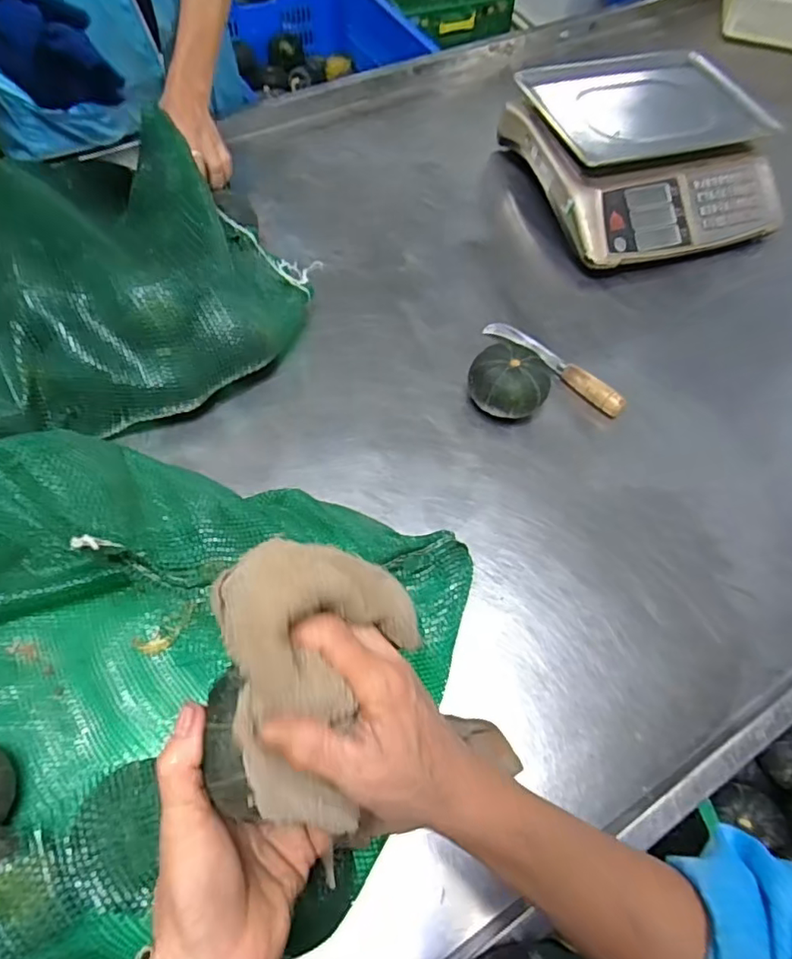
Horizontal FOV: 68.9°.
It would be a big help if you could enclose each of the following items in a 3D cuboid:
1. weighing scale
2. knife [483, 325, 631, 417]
[{"bbox_3d":[0.365,-0.507,0.887,0.326,0.116,0.381,-16,64,-12],"label":"weighing scale"},{"bbox_3d":[0.201,-0.151,0.733,0.027,0.029,0.207,-40,71,-22],"label":"knife"}]

